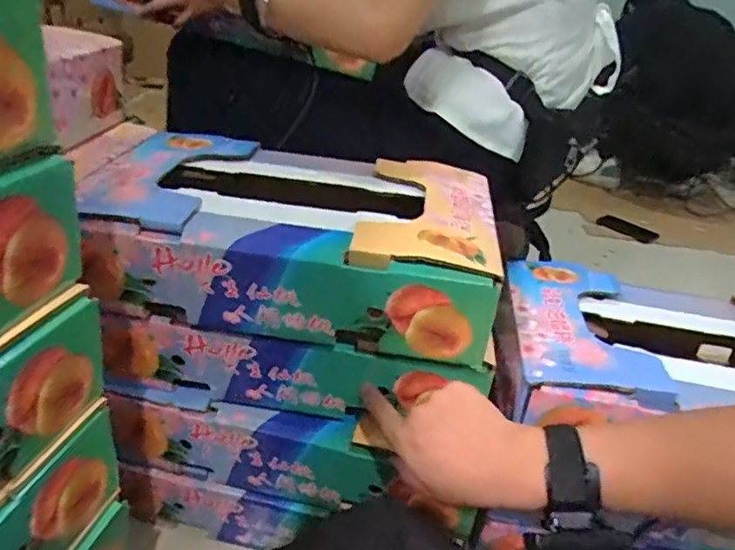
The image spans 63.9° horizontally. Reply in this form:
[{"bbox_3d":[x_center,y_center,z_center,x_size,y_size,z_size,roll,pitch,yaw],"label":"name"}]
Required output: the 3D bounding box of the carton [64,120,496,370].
[{"bbox_3d":[-0.069,-0.042,0.610,0.388,0.096,0.251,8,27,1],"label":"carton"}]

